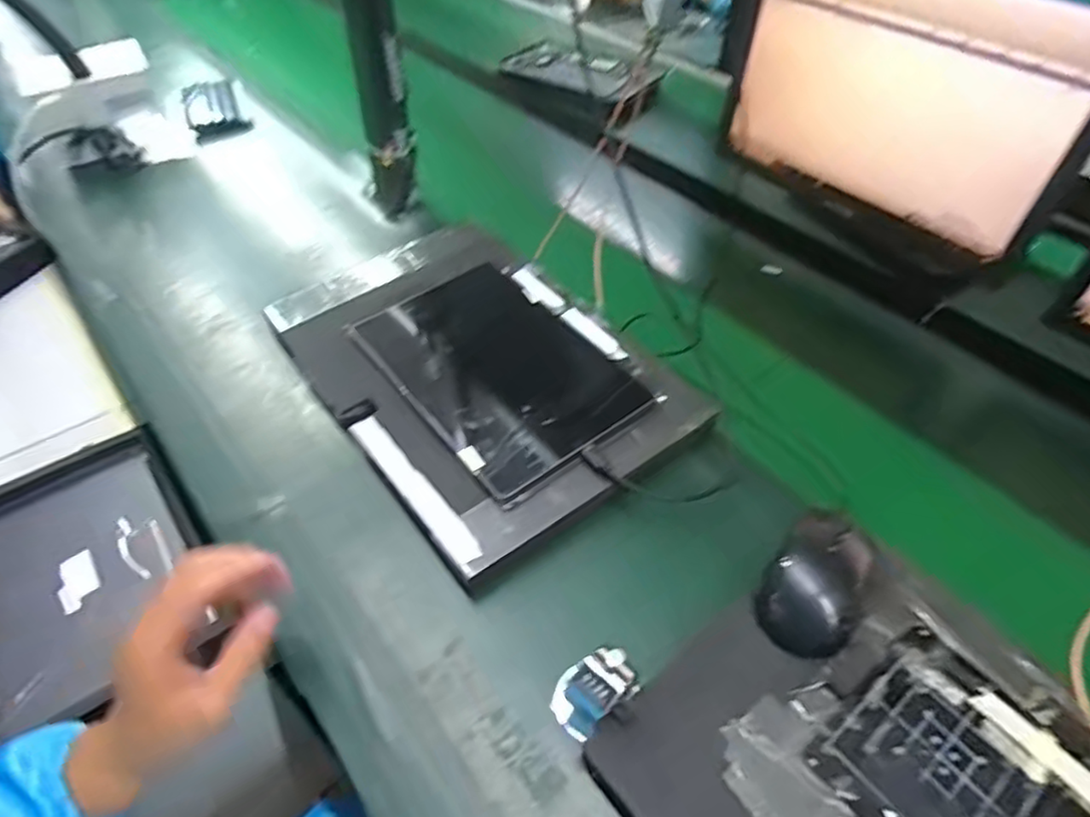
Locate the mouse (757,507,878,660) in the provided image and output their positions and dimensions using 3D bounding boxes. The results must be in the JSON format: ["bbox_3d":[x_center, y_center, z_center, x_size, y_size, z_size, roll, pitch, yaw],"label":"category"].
[{"bbox_3d":[0.190,0.117,0.448,0.061,0.034,0.101,32,55,25],"label":"mouse"}]

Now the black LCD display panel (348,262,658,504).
[{"bbox_3d":[-0.046,-0.041,0.598,0.168,0.013,0.251,-32,54,-24],"label":"black LCD display panel"}]

